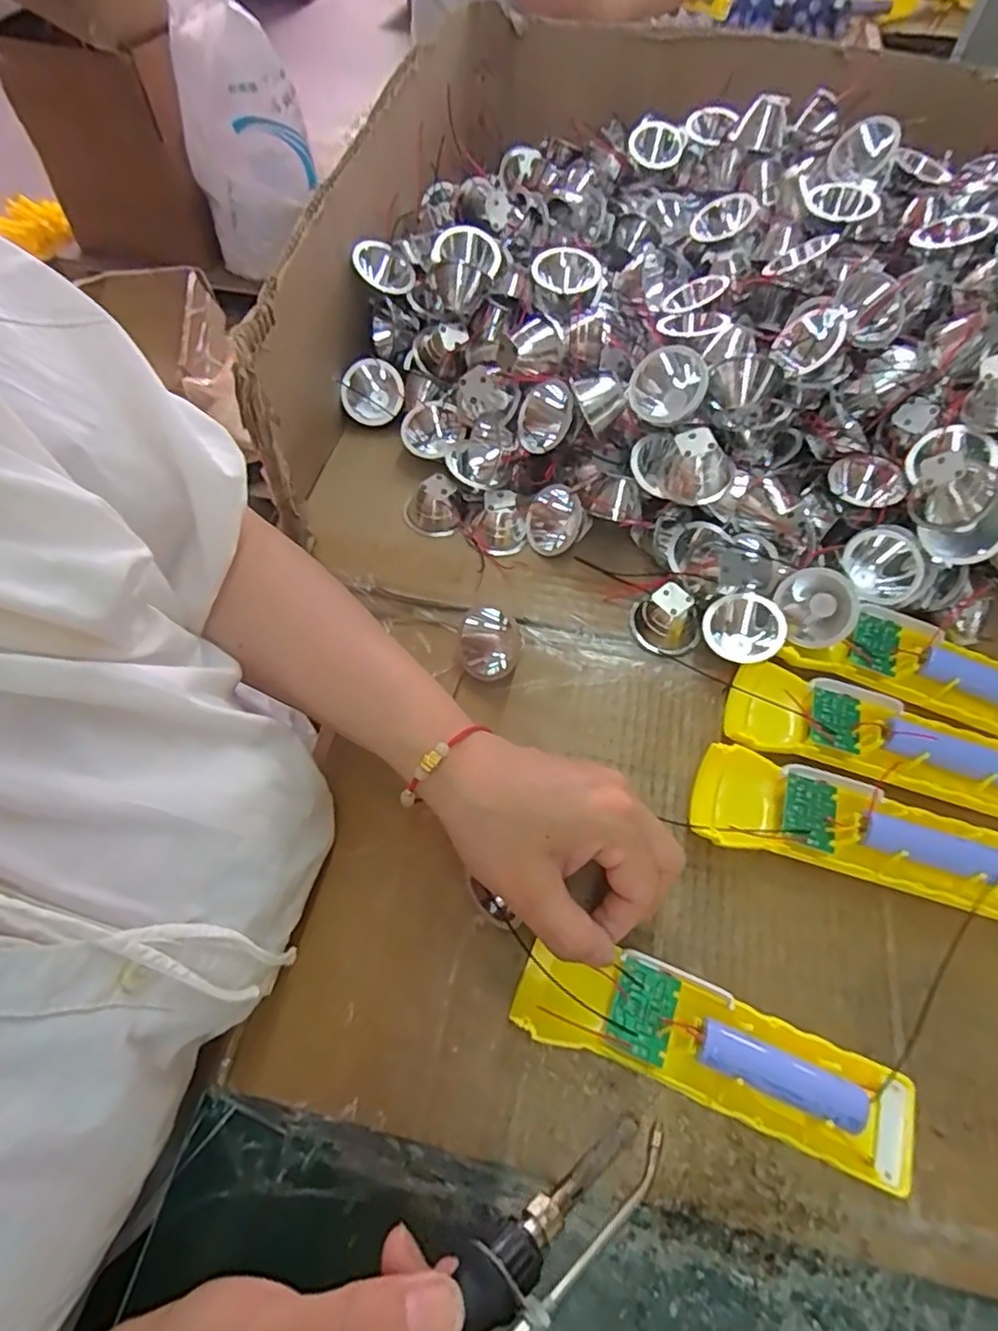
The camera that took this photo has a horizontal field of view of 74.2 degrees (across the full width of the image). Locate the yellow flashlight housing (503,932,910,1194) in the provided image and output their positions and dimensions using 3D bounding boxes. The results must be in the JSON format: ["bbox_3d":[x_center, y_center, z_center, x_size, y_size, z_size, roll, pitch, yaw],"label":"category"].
[{"bbox_3d":[0.085,0.154,0.267,0.158,0.023,0.044,19,62,7],"label":"yellow flashlight housing"}]

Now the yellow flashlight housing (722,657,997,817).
[{"bbox_3d":[0.197,0.038,0.341,0.152,0.021,0.048,16,58,9],"label":"yellow flashlight housing"}]

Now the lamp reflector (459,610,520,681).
[{"bbox_3d":[-0.005,-0.013,0.371,0.033,0.035,0.032,0,57,-1],"label":"lamp reflector"}]

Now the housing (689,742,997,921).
[{"bbox_3d":[0.176,0.081,0.319,0.156,0.026,0.048,14,58,8],"label":"housing"}]

